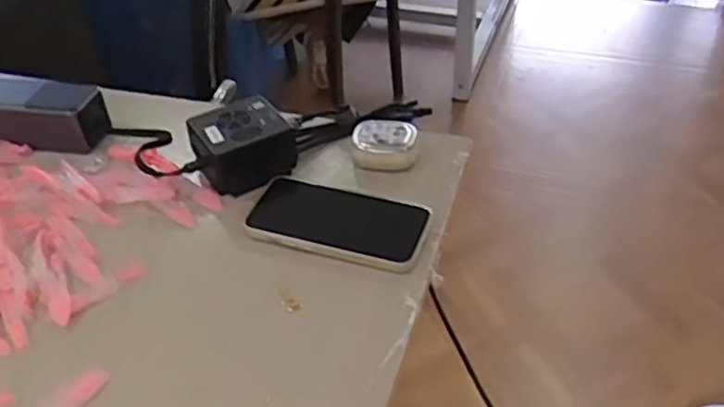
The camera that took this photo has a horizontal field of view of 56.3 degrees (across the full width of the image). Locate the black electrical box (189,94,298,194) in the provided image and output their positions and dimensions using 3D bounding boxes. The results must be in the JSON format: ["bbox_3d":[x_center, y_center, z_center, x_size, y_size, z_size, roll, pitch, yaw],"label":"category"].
[{"bbox_3d":[-0.108,-0.055,0.610,0.081,0.044,0.080,-30,50,-28],"label":"black electrical box"}]

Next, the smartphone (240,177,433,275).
[{"bbox_3d":[-0.020,0.014,0.558,0.145,0.018,0.084,14,41,11],"label":"smartphone"}]

